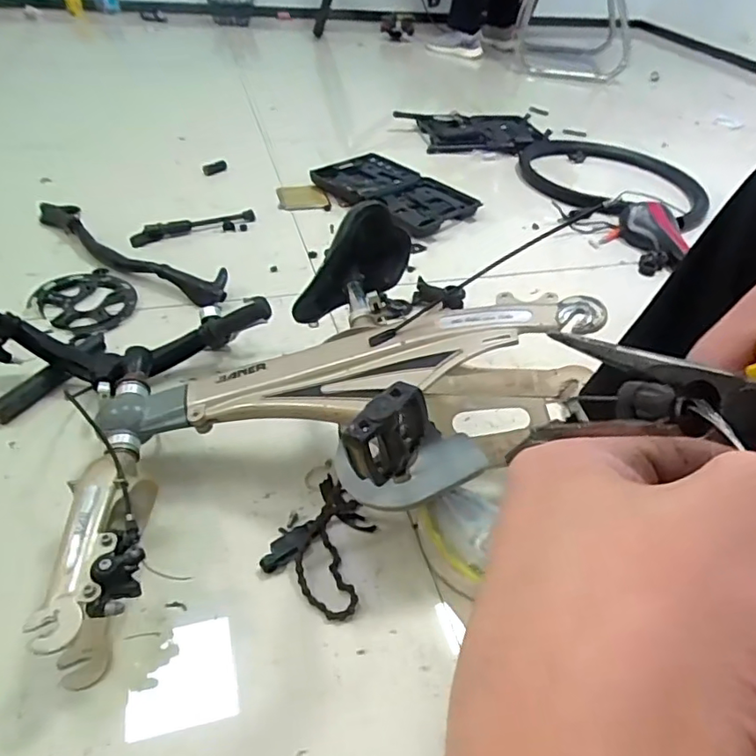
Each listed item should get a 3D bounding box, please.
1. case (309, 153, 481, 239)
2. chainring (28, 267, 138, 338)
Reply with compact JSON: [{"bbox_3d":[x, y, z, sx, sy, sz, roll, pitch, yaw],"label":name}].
[{"bbox_3d":[0.037,-0.473,1.429,0.383,0.039,0.253,35,49,29],"label":"case"},{"bbox_3d":[-0.506,-0.137,0.994,0.172,0.017,0.155,29,46,24],"label":"chainring"}]

